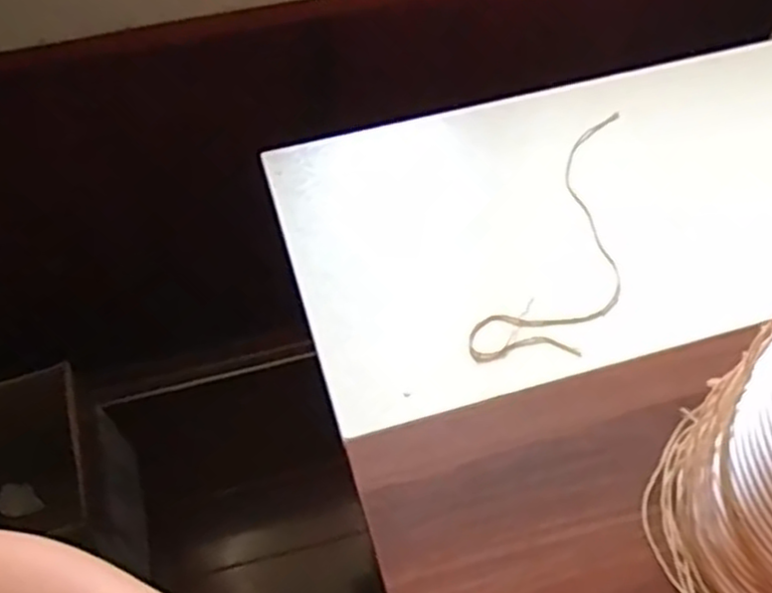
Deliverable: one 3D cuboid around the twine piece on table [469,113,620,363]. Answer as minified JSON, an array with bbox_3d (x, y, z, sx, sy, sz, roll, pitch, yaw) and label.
[{"bbox_3d":[0.156,-0.045,0.597,0.079,0.004,0.267,24,59,15],"label":"twine piece on table"}]

